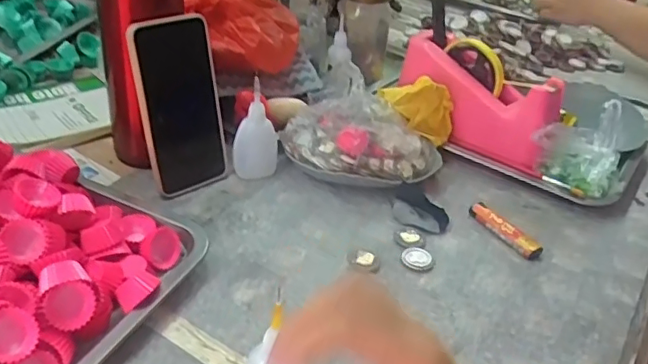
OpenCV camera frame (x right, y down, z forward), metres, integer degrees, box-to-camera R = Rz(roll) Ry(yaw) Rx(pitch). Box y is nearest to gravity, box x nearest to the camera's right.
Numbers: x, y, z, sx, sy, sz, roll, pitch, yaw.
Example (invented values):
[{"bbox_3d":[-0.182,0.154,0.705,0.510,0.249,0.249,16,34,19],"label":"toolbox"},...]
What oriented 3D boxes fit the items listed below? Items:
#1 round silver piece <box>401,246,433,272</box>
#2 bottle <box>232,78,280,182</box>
[{"bbox_3d":[0.084,0.068,0.516,0.028,0.004,0.025,16,36,12],"label":"round silver piece"},{"bbox_3d":[-0.067,-0.050,0.581,0.034,0.095,0.036,19,36,15],"label":"bottle"}]

